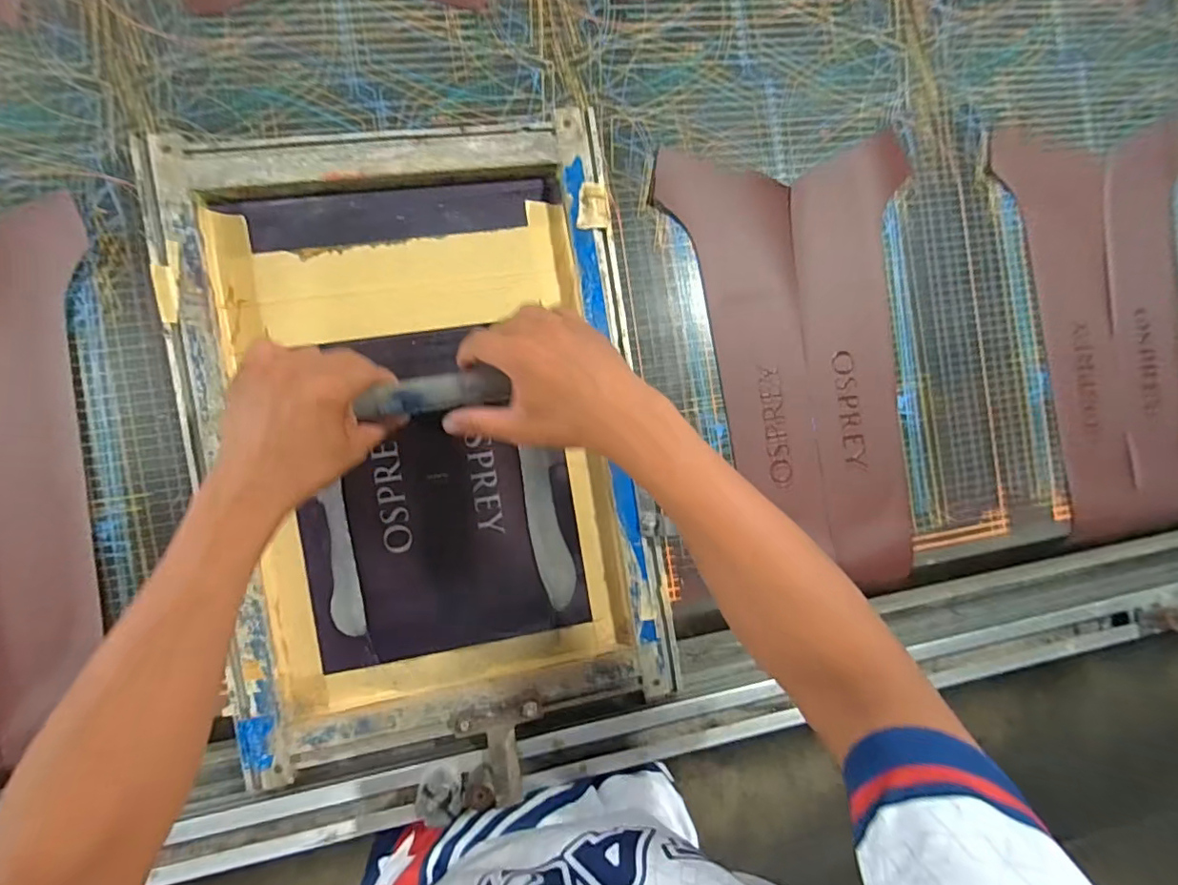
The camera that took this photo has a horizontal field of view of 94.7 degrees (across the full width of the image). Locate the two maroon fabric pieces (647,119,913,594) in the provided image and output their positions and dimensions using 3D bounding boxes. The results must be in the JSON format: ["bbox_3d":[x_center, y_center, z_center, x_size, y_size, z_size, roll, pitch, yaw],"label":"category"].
[{"bbox_3d":[0.233,-0.077,0.569,0.245,0.013,0.448,-10,93,-5],"label":"two maroon fabric pieces"}]

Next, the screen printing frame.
[{"bbox_3d":[-0.143,-0.009,0.497,0.379,0.031,0.557,-9,90,-8],"label":"screen printing frame"}]

